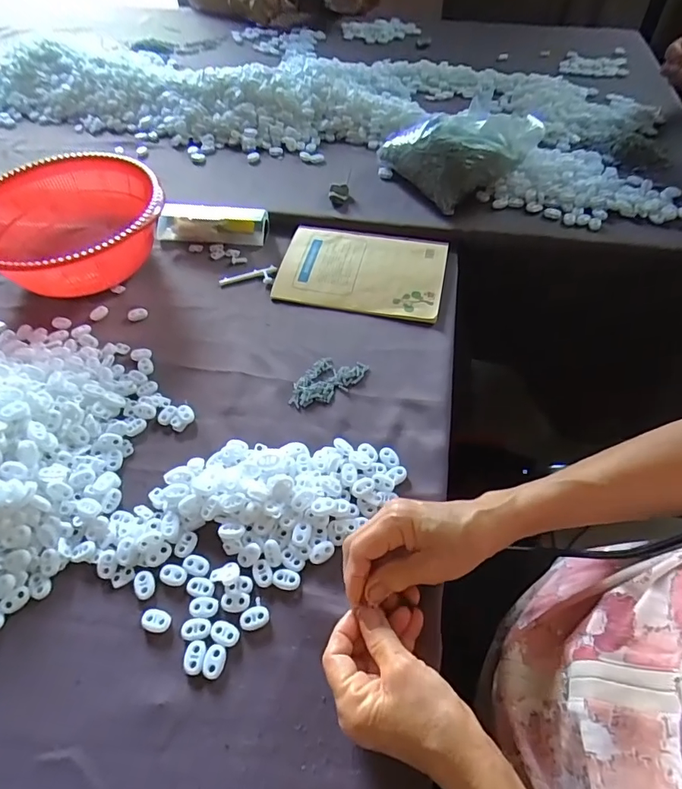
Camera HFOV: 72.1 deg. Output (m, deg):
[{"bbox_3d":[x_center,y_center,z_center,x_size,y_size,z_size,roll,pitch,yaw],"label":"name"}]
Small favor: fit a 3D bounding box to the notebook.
[{"bbox_3d":[0.027,-0.164,0.605,0.206,0.012,0.146,10,55,9],"label":"notebook"}]

